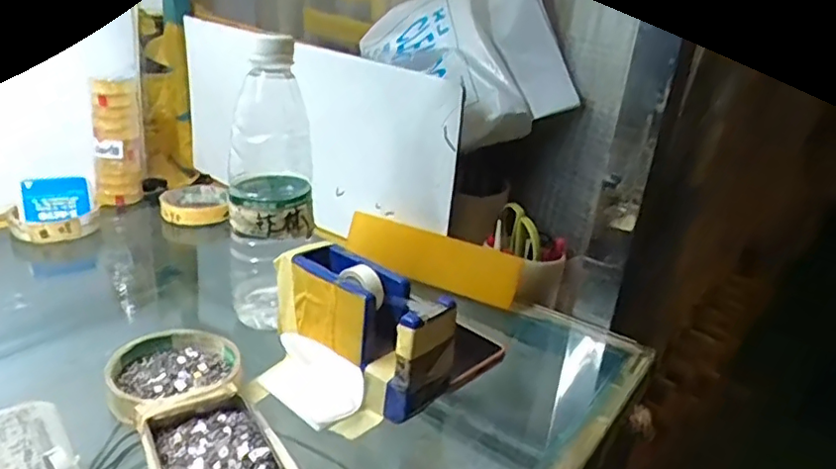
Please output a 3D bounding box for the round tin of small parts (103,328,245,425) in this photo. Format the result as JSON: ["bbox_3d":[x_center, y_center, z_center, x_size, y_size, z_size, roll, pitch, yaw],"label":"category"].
[{"bbox_3d":[-0.161,0.090,0.406,0.081,0.016,0.077,4,21,-2],"label":"round tin of small parts"}]

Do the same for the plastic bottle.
[{"bbox_3d":[-0.112,-0.033,0.468,0.063,0.214,0.078,2,22,-9],"label":"plastic bottle"}]

